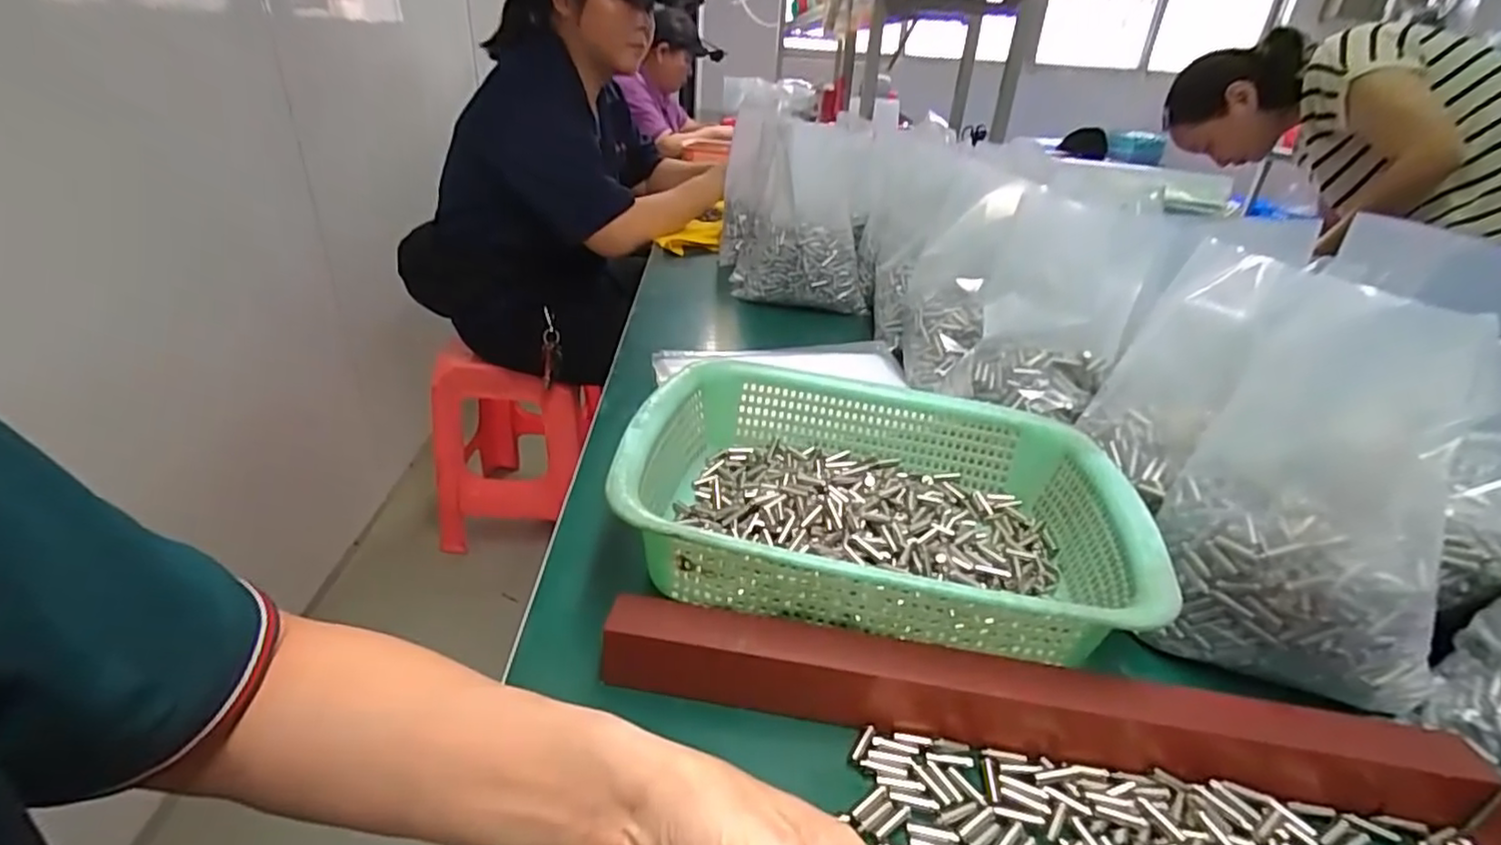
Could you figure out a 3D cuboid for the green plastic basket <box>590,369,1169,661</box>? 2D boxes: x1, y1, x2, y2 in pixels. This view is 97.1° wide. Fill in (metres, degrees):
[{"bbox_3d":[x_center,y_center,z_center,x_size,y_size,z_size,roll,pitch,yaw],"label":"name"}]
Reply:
[{"bbox_3d":[0.077,0.053,0.418,0.292,0.085,0.227,9,27,11],"label":"green plastic basket"}]

